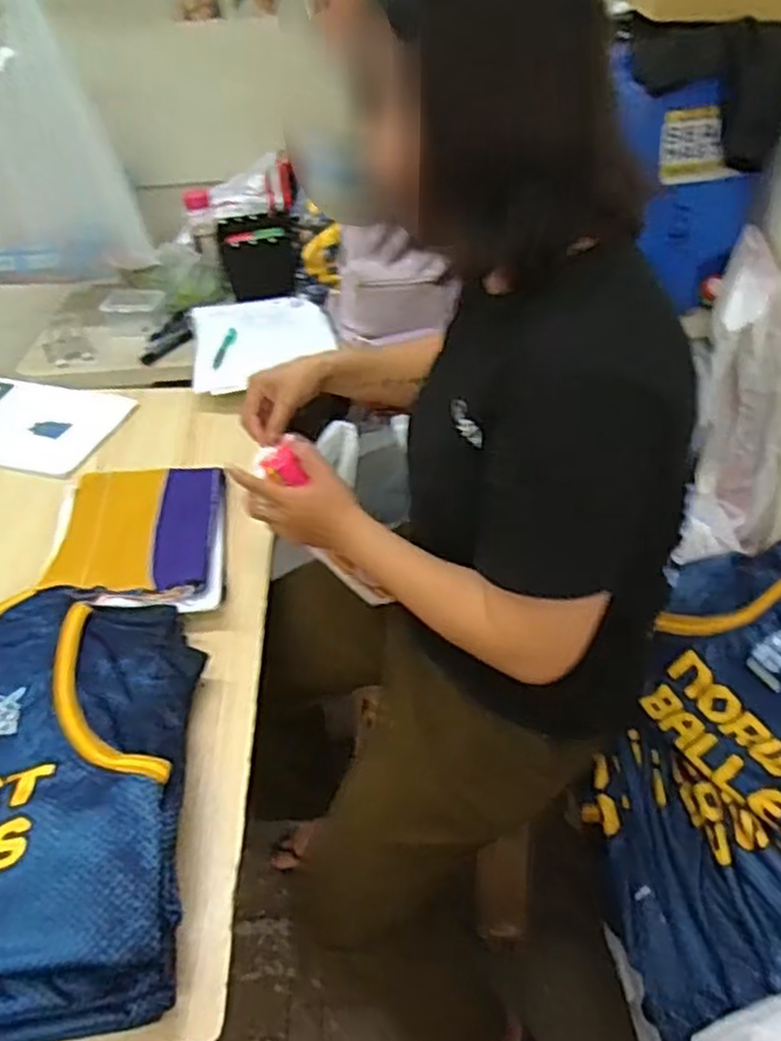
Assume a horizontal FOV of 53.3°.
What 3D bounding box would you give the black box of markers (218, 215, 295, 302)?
[{"bbox_3d":[-0.253,-0.522,1.528,0.155,0.108,0.184,-11,38,-10],"label":"black box of markers"}]

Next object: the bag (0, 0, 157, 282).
[{"bbox_3d":[-0.608,-0.658,1.288,0.300,0.501,0.101,-10,36,-7],"label":"bag"}]

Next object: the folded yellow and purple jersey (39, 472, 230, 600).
[{"bbox_3d":[-0.331,0.014,1.018,0.210,0.027,0.252,-3,38,1],"label":"folded yellow and purple jersey"}]

